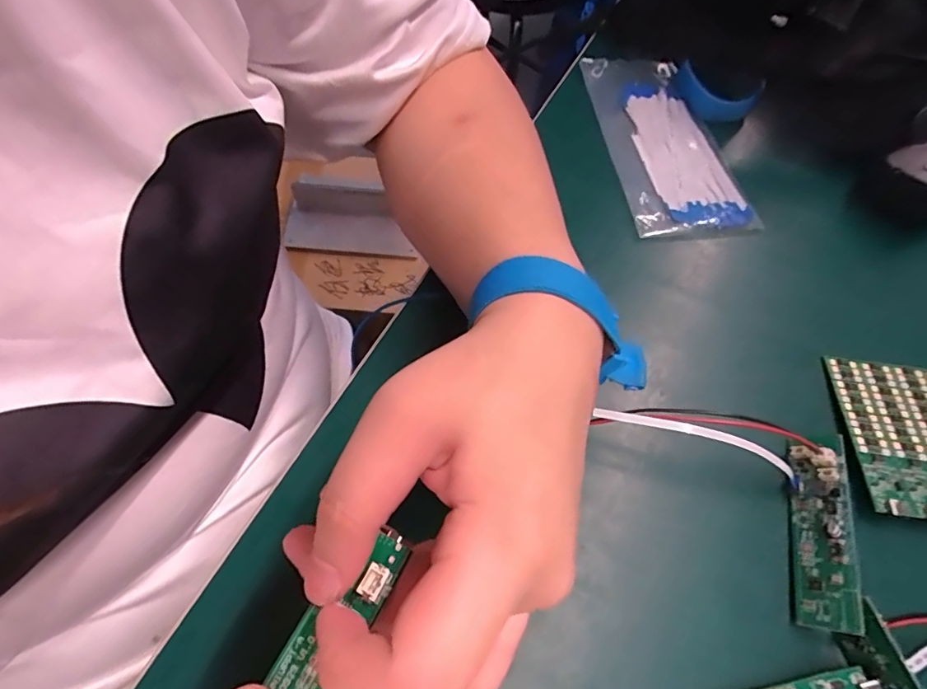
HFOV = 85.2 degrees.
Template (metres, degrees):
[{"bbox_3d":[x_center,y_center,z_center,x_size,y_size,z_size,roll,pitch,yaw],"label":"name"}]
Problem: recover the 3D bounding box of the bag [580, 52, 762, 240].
[{"bbox_3d":[0.135,-0.137,0.340,0.075,0.012,0.163,-2,63,-7],"label":"bag"}]

